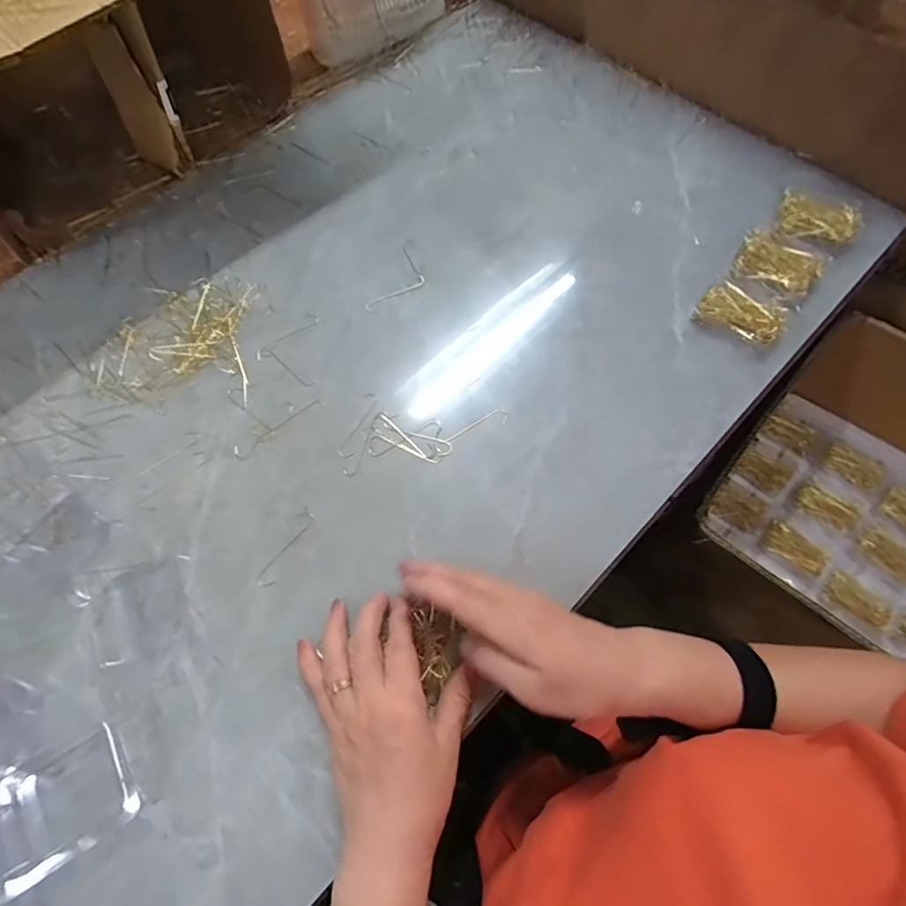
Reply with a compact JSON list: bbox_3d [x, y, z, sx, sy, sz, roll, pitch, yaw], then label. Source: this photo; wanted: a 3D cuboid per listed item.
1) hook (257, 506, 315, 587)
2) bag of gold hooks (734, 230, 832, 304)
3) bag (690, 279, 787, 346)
[{"bbox_3d":[-0.128,0.072,0.392,0.014,0.004,0.065,24,67,13],"label":"hook"},{"bbox_3d":[0.307,-0.179,0.480,0.074,0.013,0.057,35,72,15],"label":"bag of gold hooks"},{"bbox_3d":[0.259,-0.127,0.462,0.071,0.016,0.047,30,71,14],"label":"bag"}]

